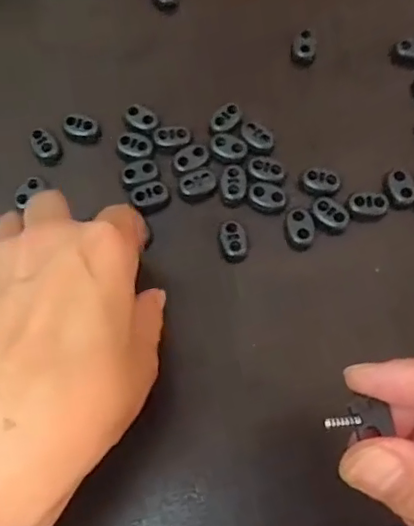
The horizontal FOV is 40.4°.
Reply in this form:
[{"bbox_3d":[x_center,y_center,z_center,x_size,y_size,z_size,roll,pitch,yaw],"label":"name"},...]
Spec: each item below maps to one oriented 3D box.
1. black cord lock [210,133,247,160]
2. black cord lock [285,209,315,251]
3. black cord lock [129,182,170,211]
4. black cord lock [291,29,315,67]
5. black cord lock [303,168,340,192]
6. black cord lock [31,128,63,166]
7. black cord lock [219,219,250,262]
[{"bbox_3d":[0.012,-0.065,0.309,0.020,0.004,0.013,16,72,6],"label":"black cord lock"},{"bbox_3d":[0.049,-0.018,0.299,0.014,0.009,0.020,-15,71,-4],"label":"black cord lock"},{"bbox_3d":[-0.031,-0.036,0.304,0.020,0.007,0.013,-11,71,-3],"label":"black cord lock"},{"bbox_3d":[0.057,-0.127,0.333,0.014,0.009,0.020,6,71,3],"label":"black cord lock"},{"bbox_3d":[0.062,-0.045,0.304,0.020,0.006,0.011,11,71,5],"label":"black cord lock"},{"bbox_3d":[-0.091,-0.065,0.316,0.013,0.013,0.017,-35,74,-11],"label":"black cord lock"},{"bbox_3d":[0.014,-0.011,0.296,0.015,0.009,0.020,-10,71,-3],"label":"black cord lock"}]

